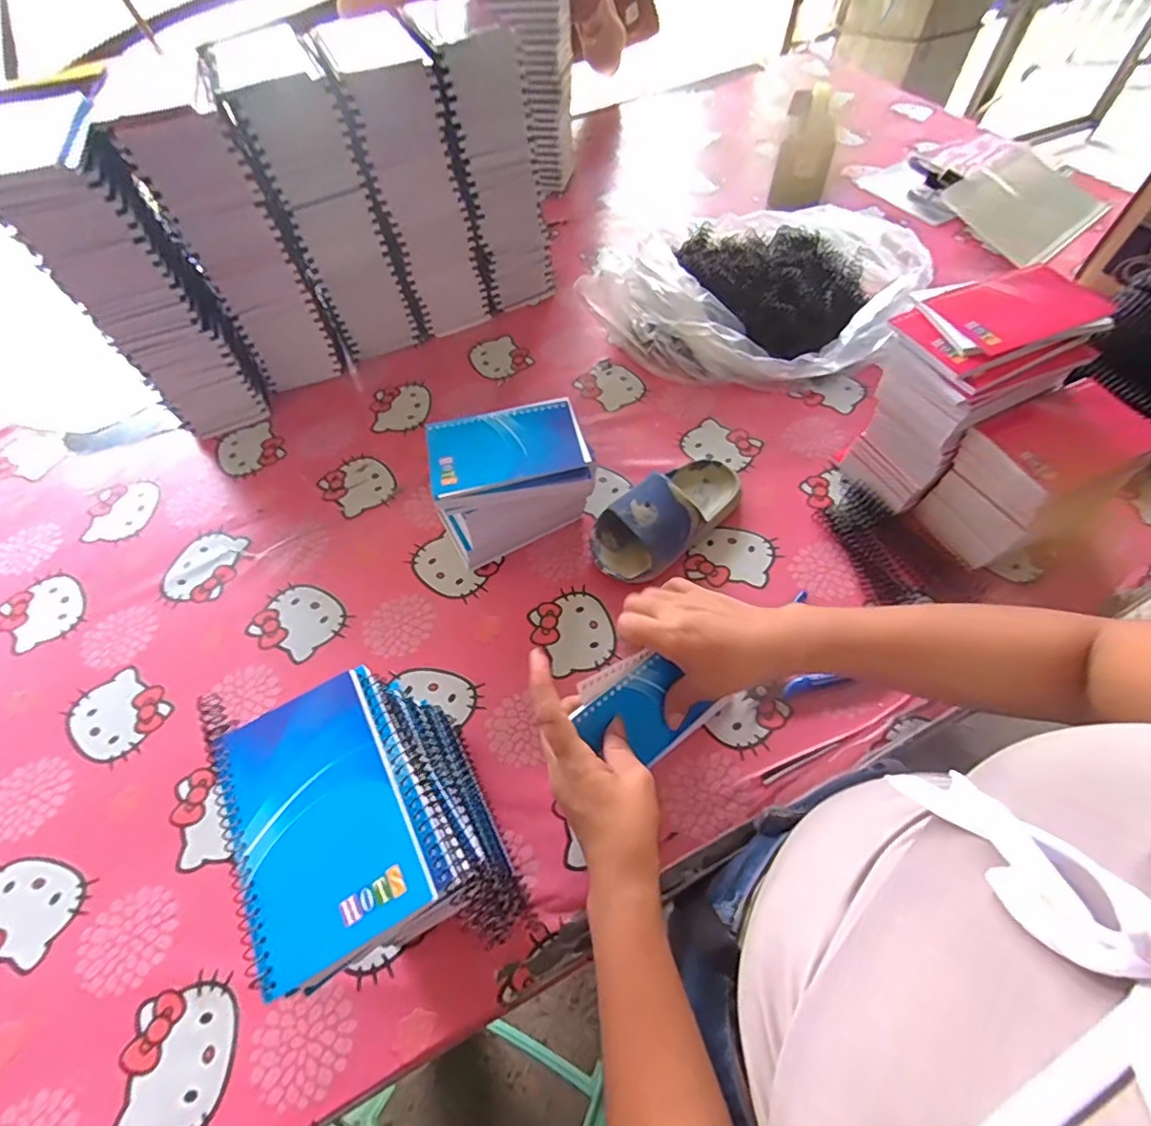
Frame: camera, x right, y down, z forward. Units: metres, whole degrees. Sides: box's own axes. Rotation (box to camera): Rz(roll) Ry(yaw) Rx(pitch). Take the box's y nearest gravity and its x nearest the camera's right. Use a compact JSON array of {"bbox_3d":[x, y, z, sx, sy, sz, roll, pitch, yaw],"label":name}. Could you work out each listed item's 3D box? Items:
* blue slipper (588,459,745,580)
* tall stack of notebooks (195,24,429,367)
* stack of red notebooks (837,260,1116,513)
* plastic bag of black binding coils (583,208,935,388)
[{"bbox_3d":[0.092,-0.055,0.543,0.177,0.057,0.084,-38,64,-20],"label":"blue slipper"},{"bbox_3d":[-0.283,-0.401,0.638,0.104,0.290,0.133,-25,60,-13],"label":"tall stack of notebooks"},{"bbox_3d":[0.358,-0.156,0.523,0.159,0.179,0.113,-27,61,-14],"label":"stack of red notebooks"},{"bbox_3d":[0.224,-0.327,0.680,0.312,0.105,0.292,36,66,22],"label":"plastic bag of black binding coils"}]

